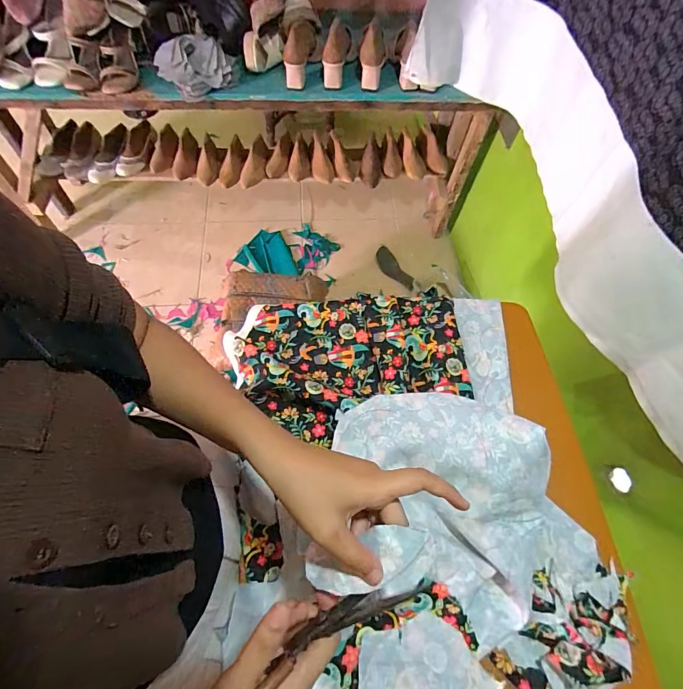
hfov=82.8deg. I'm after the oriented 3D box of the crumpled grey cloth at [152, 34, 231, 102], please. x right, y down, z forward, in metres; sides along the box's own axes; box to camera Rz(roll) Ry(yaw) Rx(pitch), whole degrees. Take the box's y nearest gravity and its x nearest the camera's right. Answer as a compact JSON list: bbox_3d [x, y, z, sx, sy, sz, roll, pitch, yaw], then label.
[{"bbox_3d":[-0.398,-0.742,1.025,0.175,0.074,0.172,-28,69,-16],"label":"crumpled grey cloth"}]

